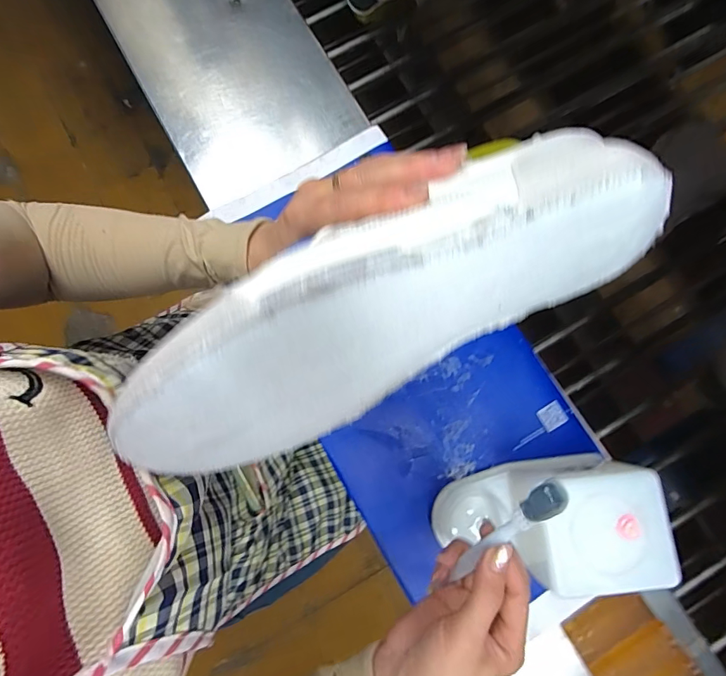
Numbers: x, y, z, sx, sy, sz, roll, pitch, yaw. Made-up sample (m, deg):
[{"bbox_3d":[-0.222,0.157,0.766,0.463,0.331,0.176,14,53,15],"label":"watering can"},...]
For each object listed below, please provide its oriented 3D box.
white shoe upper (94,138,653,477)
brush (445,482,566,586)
[{"bbox_3d":[0.015,-0.025,0.207,0.278,0.099,0.075,-27,41,-5],"label":"white shoe upper"},{"bbox_3d":[0.093,0.129,0.274,0.018,0.115,0.022,26,43,4],"label":"brush"}]

